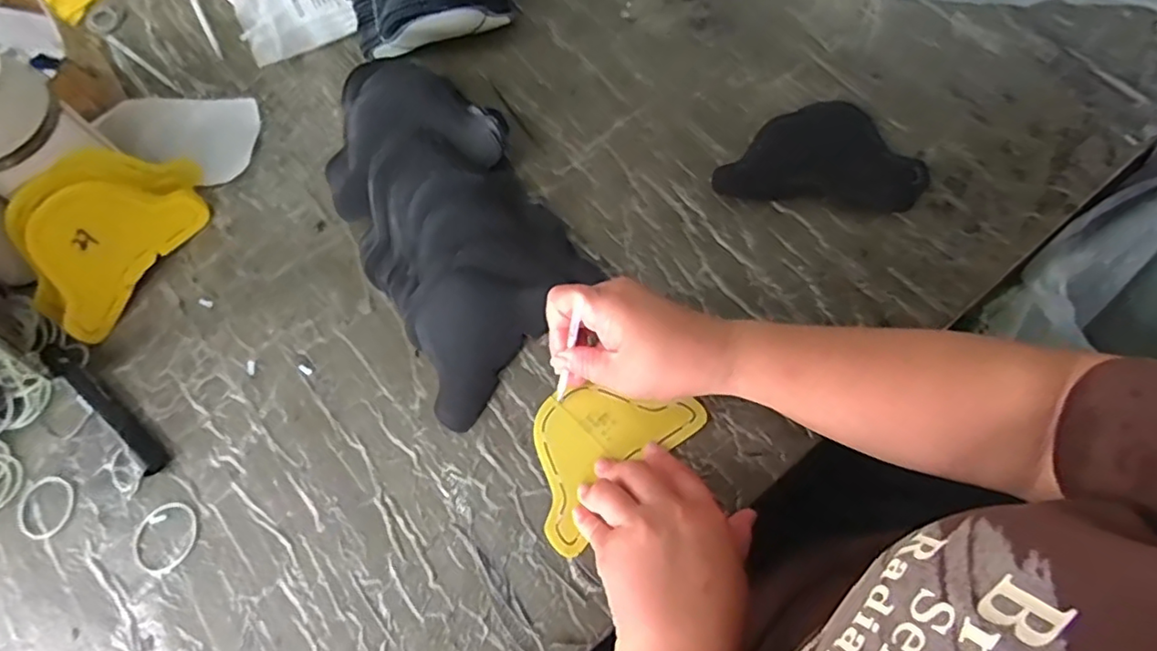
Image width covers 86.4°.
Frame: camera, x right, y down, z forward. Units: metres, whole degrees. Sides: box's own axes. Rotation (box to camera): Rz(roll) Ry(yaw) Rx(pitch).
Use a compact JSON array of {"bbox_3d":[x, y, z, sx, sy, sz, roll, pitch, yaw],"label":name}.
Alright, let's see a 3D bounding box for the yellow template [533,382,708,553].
[{"bbox_3d":[0.013,0.083,0.442,0.136,0.004,0.089,-43,72,-11],"label":"yellow template"}]

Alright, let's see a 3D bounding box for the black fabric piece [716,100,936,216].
[{"bbox_3d":[0.203,-0.146,0.519,0.163,0.010,0.099,7,70,5],"label":"black fabric piece"}]

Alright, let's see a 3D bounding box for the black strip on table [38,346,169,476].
[{"bbox_3d":[-0.370,0.061,0.475,0.145,0.018,0.017,38,74,15],"label":"black strip on table"}]

